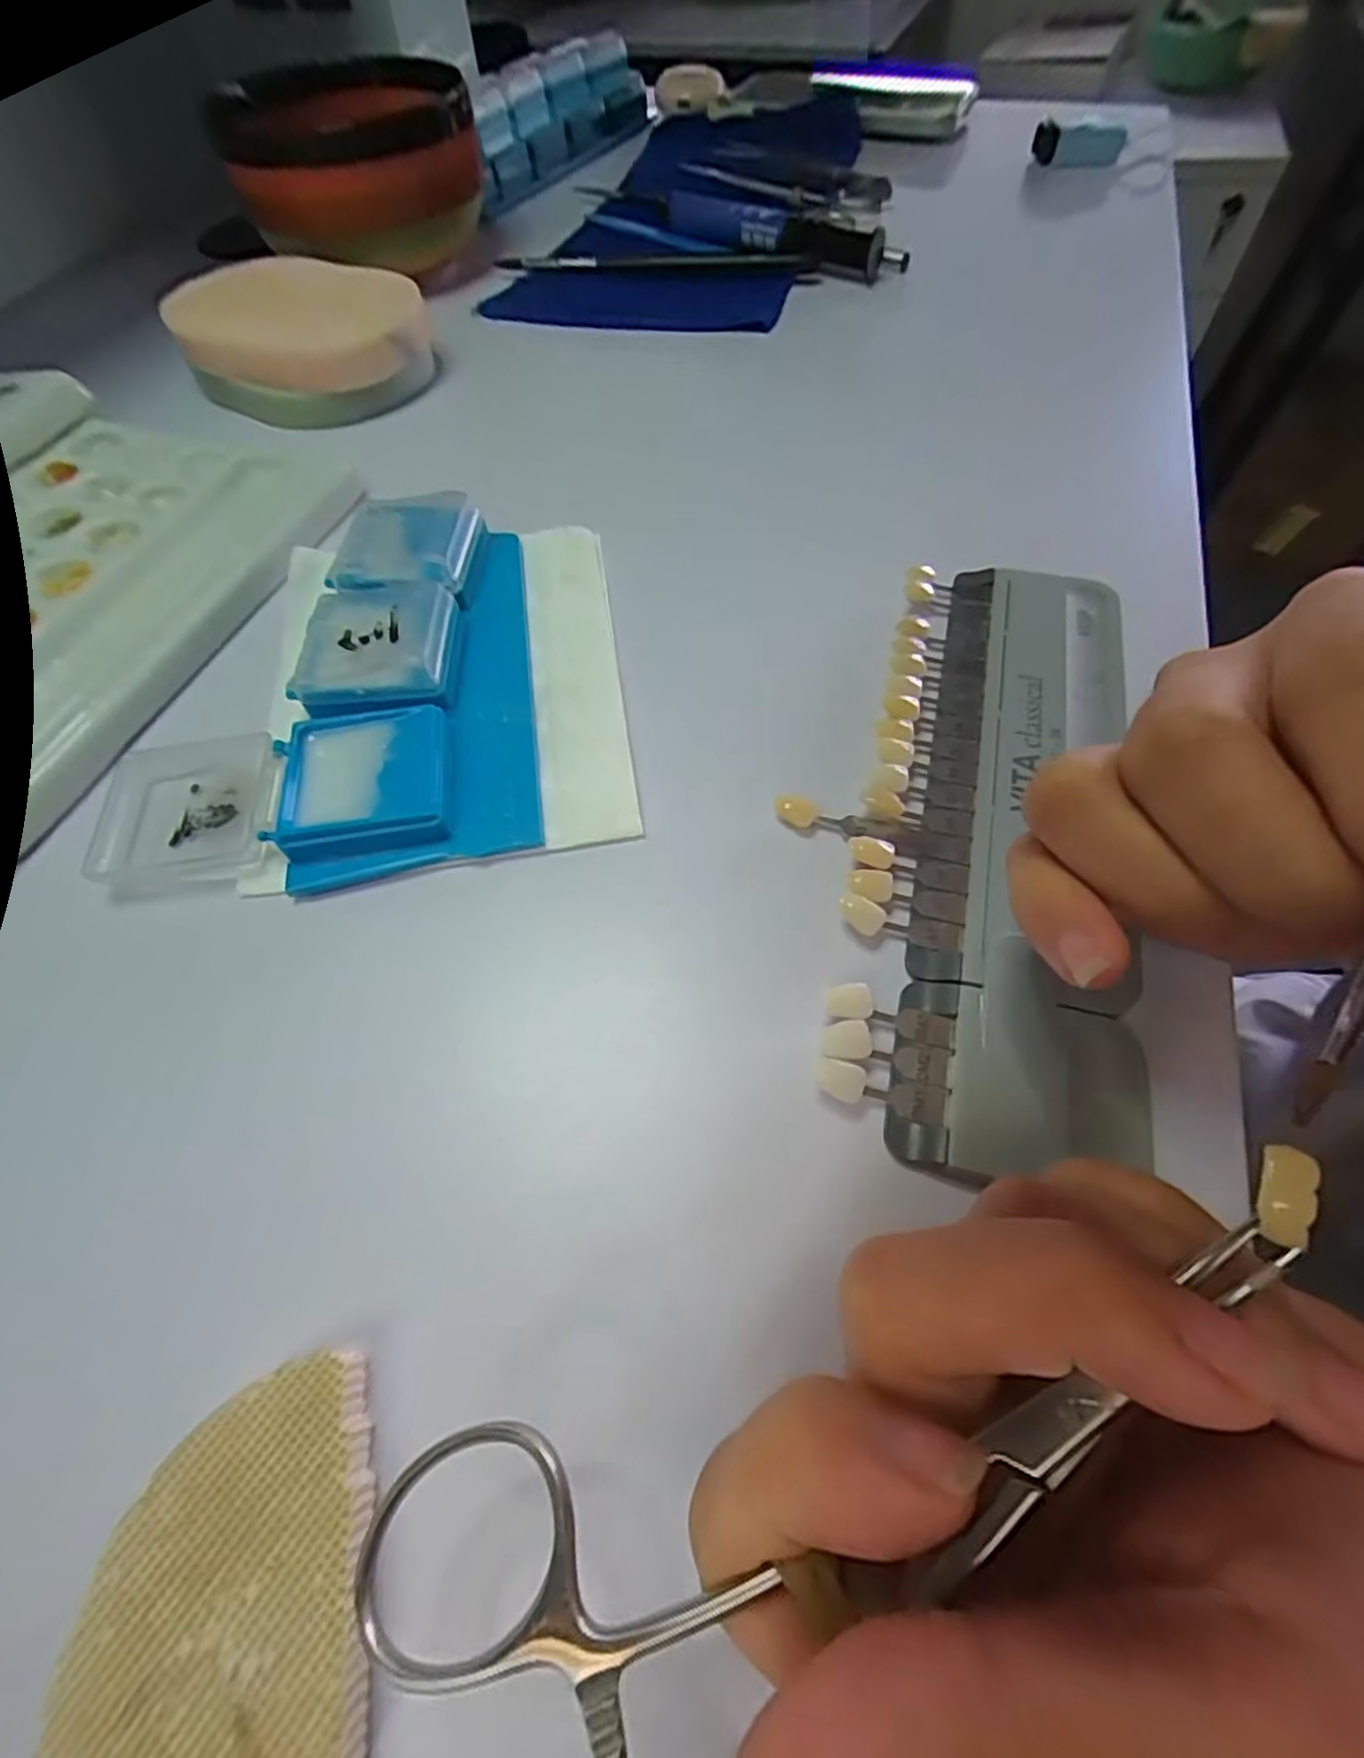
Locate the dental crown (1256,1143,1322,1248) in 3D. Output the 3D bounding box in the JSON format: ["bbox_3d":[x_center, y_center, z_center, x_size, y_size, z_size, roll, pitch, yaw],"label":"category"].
[{"bbox_3d":[0.071,0.037,0.081,0.004,0.004,0.011,18,72,11],"label":"dental crown"}]

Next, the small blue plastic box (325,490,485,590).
[{"bbox_3d":[-0.091,-0.110,0.231,0.044,0.015,0.045,-1,59,2],"label":"small blue plastic box"}]

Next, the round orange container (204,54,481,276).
[{"bbox_3d":[-0.163,-0.353,0.348,0.114,0.060,0.124,-22,62,-12],"label":"round orange container"}]

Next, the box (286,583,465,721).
[{"bbox_3d":[-0.090,-0.069,0.205,0.043,0.015,0.042,-6,59,-1],"label":"box"}]

